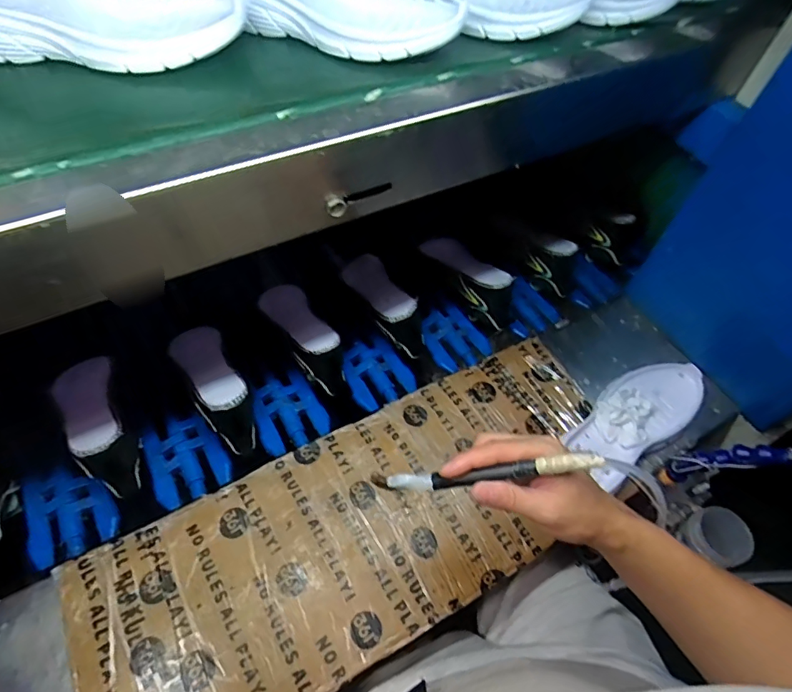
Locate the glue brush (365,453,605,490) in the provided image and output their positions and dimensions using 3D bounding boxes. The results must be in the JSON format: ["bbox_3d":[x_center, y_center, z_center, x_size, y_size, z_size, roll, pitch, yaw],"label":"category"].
[{"bbox_3d":[0.068,0.100,0.384,0.181,0.013,0.016,-12,54,15],"label":"glue brush"}]

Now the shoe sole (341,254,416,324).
[{"bbox_3d":[-0.031,-0.093,0.737,0.062,0.016,0.194,-19,41,-17],"label":"shoe sole"}]

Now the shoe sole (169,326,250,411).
[{"bbox_3d":[-0.244,0.026,0.629,0.063,0.012,0.179,-28,44,-22],"label":"shoe sole"}]

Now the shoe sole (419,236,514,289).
[{"bbox_3d":[0.113,-0.136,0.777,0.060,0.014,0.180,-30,48,-23],"label":"shoe sole"}]

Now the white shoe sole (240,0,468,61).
[{"bbox_3d":[-0.050,-0.302,0.421,0.216,0.039,0.103,13,57,4],"label":"white shoe sole"}]

